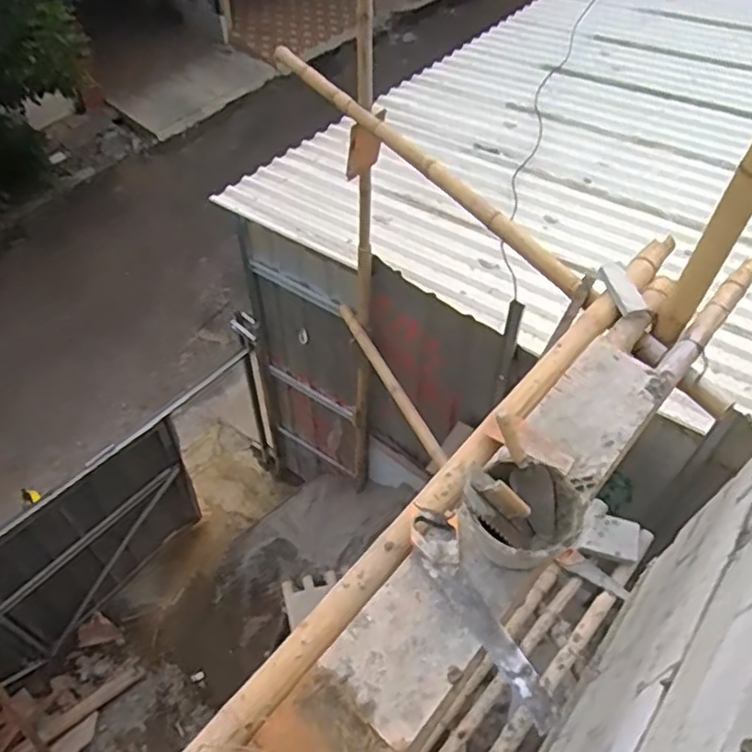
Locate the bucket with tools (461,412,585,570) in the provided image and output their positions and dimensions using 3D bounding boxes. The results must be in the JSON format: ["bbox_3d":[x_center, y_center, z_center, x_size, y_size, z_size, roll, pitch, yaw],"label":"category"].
[{"bbox_3d":[0.318,0.289,1.443,0.256,0.261,0.233,1,51,-1],"label":"bucket with tools"}]

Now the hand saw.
[{"bbox_3d":[0.218,0.505,1.418,0.101,0.028,0.516,-21,55,-18],"label":"hand saw"}]

